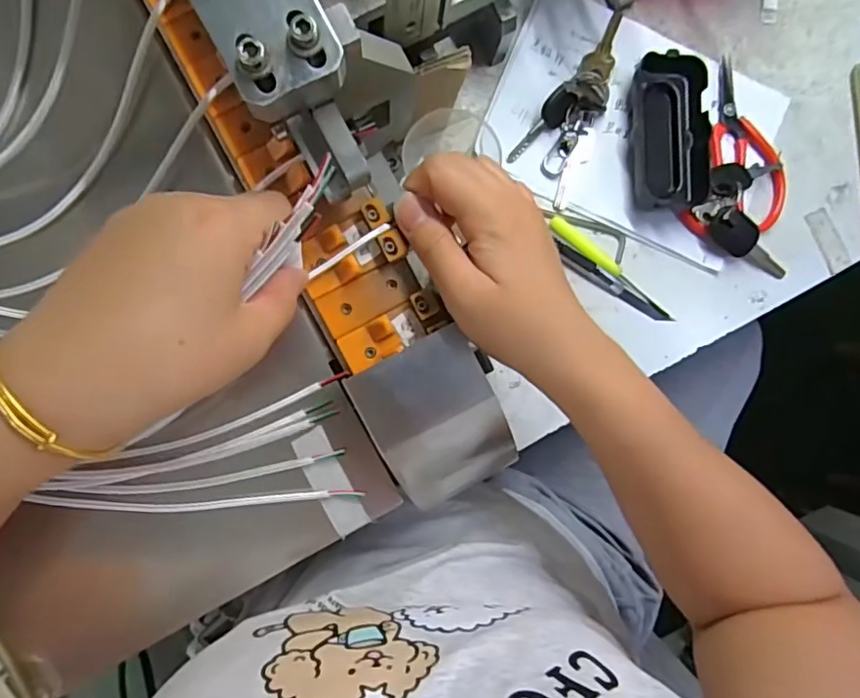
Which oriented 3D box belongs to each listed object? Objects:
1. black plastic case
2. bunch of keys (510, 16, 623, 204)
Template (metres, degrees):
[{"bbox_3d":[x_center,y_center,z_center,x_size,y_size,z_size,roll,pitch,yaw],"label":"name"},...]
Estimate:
[{"bbox_3d":[0.176,-0.159,0.412,0.050,0.026,0.106,-3,90,-5],"label":"black plastic case"},{"bbox_3d":[0.114,-0.182,0.407,0.051,0.021,0.142,32,88,-4],"label":"bunch of keys"}]

